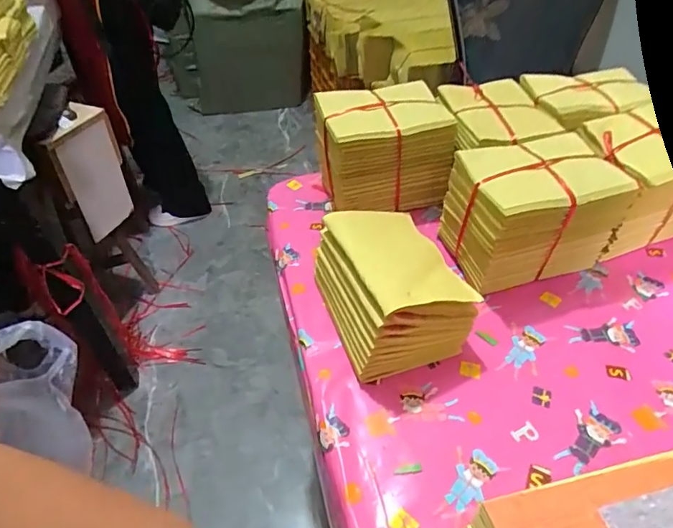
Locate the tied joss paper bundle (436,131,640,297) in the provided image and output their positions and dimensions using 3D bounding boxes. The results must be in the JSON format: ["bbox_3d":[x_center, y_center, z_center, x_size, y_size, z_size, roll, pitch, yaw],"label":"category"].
[{"bbox_3d":[0.230,-0.061,0.573,0.167,0.134,0.119,-13,46,-11],"label":"tied joss paper bundle"}]

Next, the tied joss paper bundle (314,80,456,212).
[{"bbox_3d":[0.066,-0.153,0.656,0.171,0.127,0.103,-7,46,-6],"label":"tied joss paper bundle"}]

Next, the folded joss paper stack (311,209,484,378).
[{"bbox_3d":[0.053,0.023,0.526,0.126,0.110,0.163,-15,47,-13],"label":"folded joss paper stack"}]

